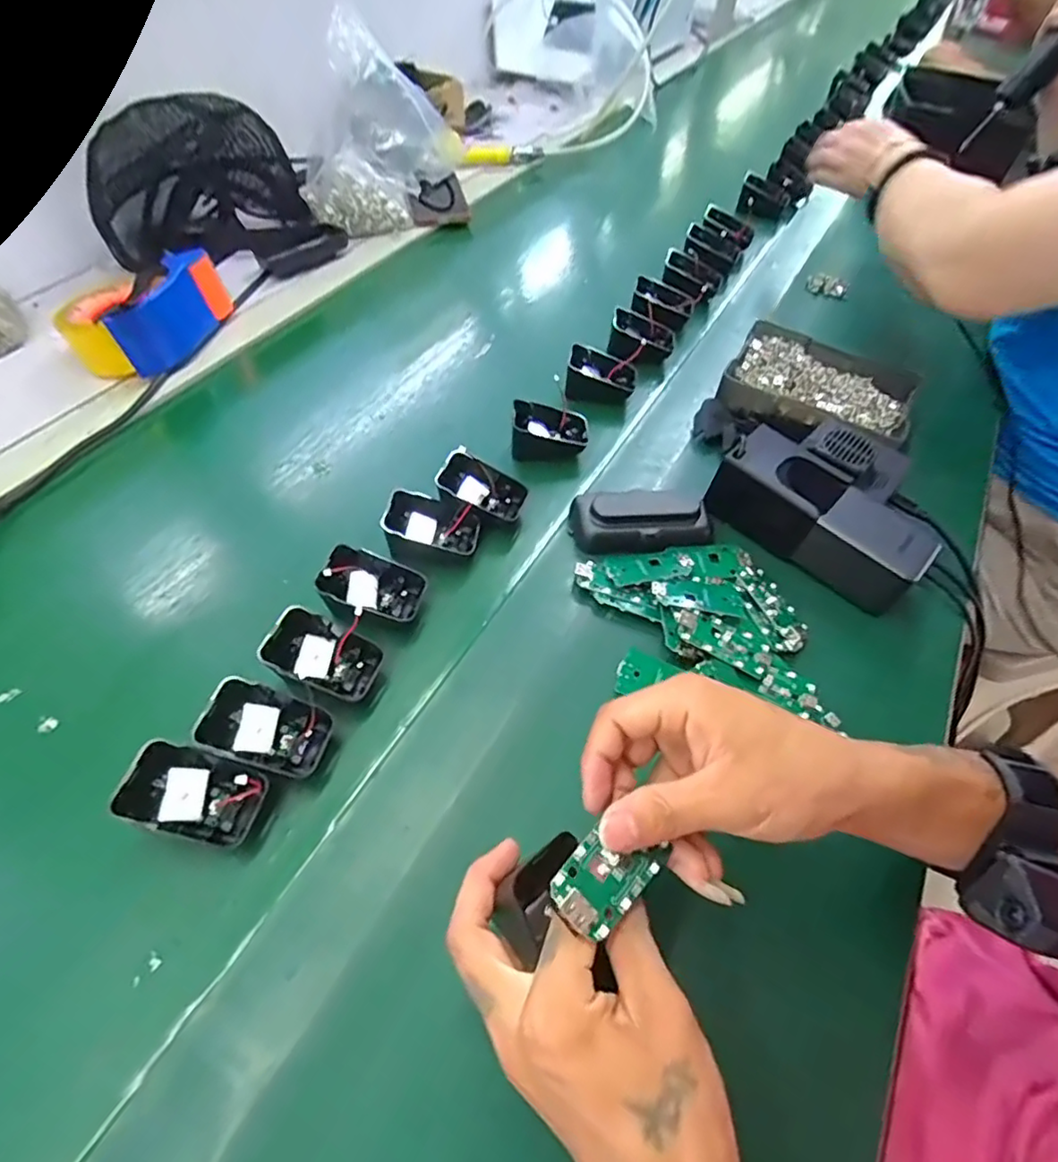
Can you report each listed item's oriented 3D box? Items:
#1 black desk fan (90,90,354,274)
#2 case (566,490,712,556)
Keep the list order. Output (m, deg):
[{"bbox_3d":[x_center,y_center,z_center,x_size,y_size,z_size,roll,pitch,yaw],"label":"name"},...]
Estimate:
[{"bbox_3d":[-0.360,-0.462,0.715,0.250,0.137,0.170,-7,52,-6],"label":"black desk fan"},{"bbox_3d":[0.085,-0.046,0.465,0.100,0.028,0.051,-9,53,-8],"label":"case"}]

